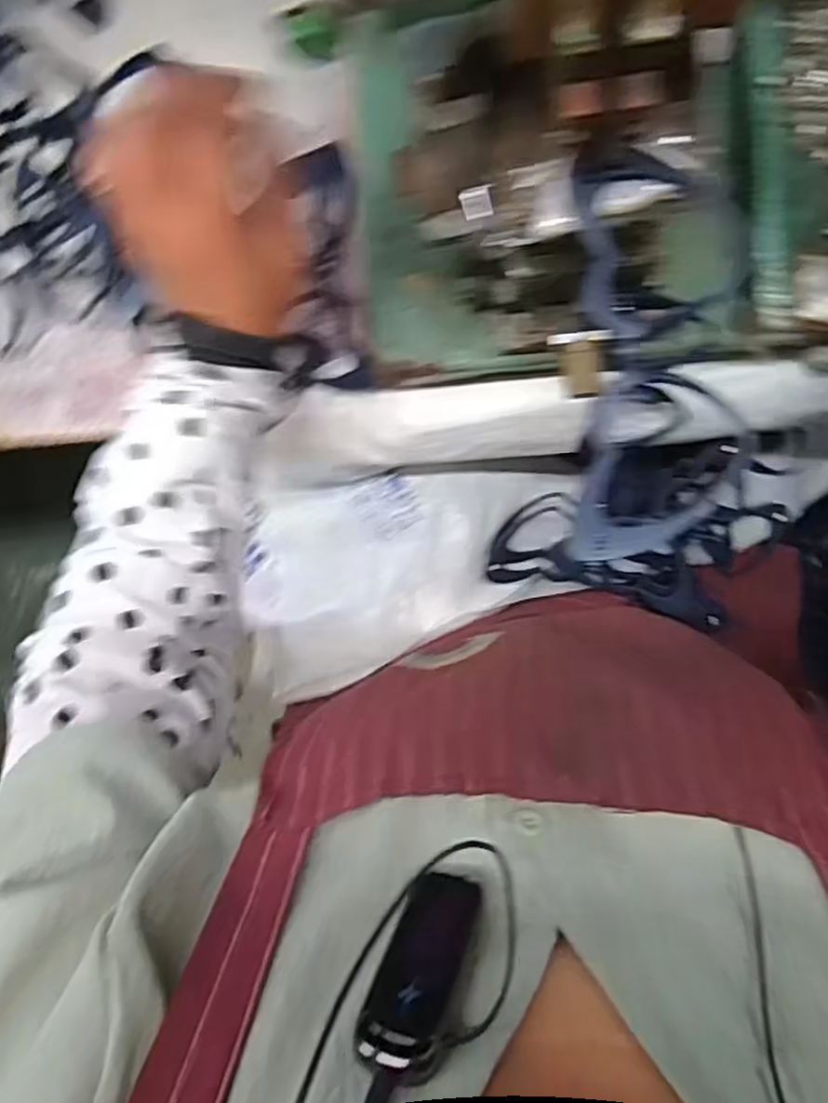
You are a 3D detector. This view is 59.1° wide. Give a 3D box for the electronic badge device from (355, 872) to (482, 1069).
[{"bbox_3d":[0.003,0.125,0.223,0.022,0.058,0.009,29,126,6],"label":"electronic badge device"}]

